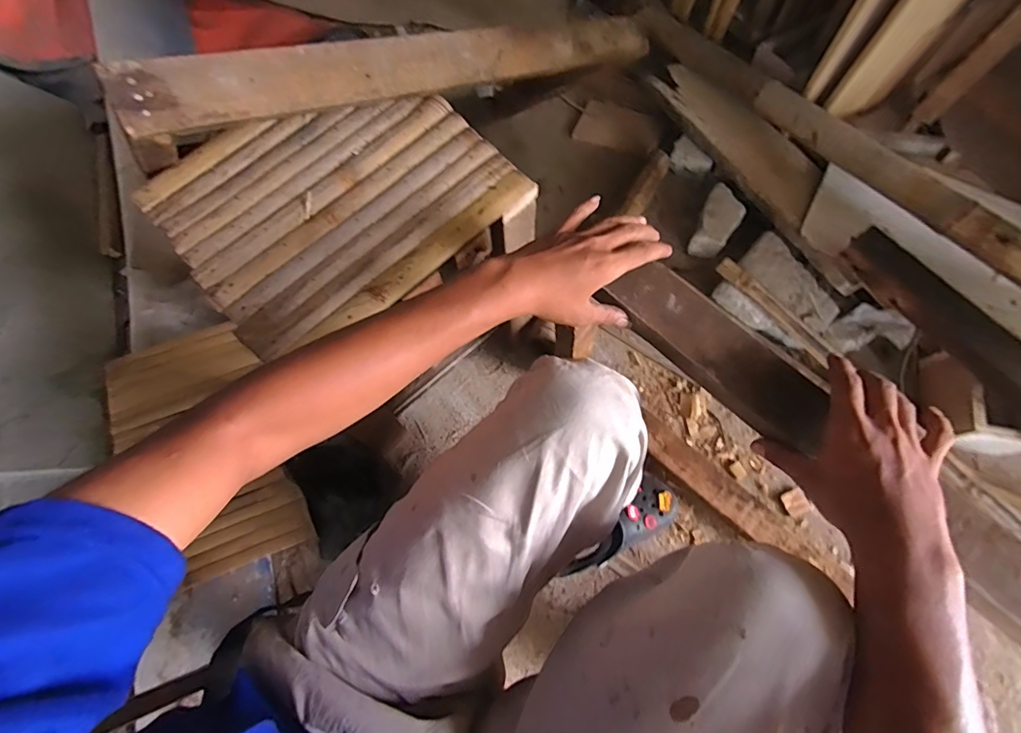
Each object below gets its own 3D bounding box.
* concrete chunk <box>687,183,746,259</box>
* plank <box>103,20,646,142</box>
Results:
[{"bbox_3d":[0.436,-0.303,0.968,0.081,0.052,0.161,24,93,12],"label":"concrete chunk"},{"bbox_3d":[-0.076,-0.396,0.606,0.736,0.061,0.019,-28,35,-28],"label":"plank"}]

